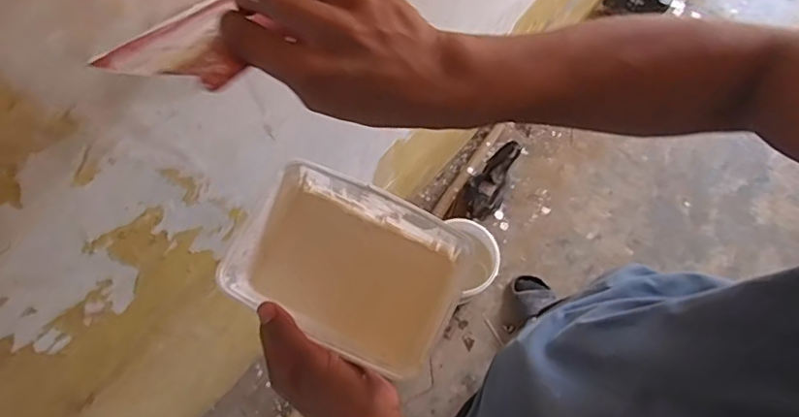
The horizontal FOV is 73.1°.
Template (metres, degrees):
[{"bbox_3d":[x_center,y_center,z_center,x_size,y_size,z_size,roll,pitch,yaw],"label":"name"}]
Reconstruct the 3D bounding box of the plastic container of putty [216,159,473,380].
[{"bbox_3d":[-0.037,0.045,0.423,0.165,0.049,0.118,24,74,8],"label":"plastic container of putty"}]

